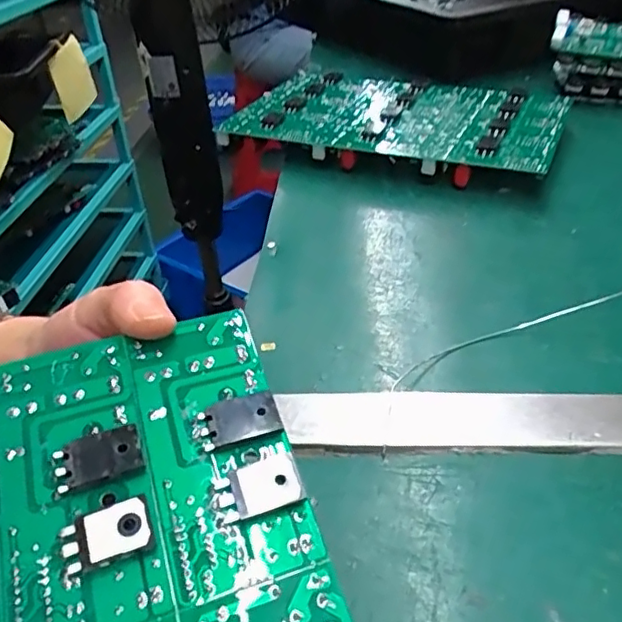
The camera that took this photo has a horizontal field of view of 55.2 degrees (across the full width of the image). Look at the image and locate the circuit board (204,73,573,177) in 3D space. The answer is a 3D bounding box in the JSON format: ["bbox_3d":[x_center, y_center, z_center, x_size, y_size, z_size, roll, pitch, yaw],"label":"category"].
[{"bbox_3d":[0.079,-0.173,0.550,0.277,0.038,0.180,15,41,23],"label":"circuit board"}]

